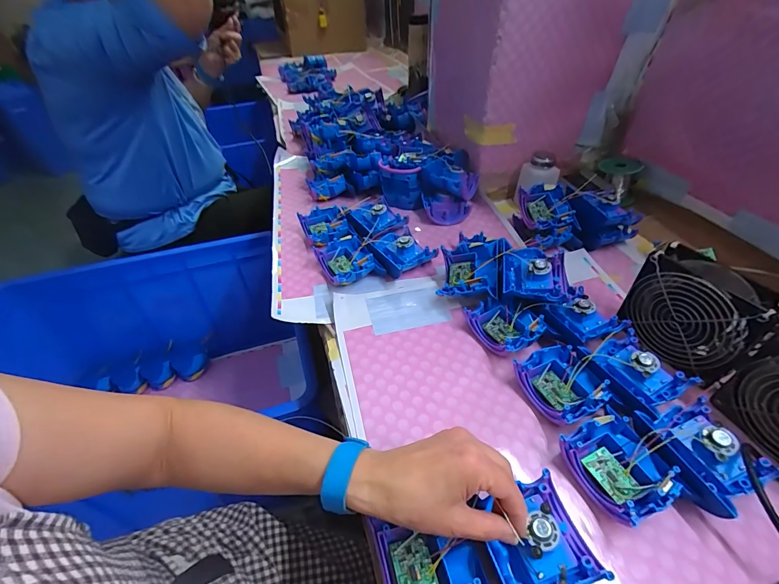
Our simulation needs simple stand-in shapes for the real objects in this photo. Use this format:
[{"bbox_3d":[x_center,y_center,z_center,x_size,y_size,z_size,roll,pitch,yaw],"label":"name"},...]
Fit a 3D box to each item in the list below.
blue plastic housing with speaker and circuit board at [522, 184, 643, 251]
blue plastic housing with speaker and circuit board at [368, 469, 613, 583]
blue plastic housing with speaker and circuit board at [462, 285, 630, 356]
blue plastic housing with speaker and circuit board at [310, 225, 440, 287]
[{"bbox_3d":[0.304,-0.123,0.595,0.172,0.069,0.085,-2,43,3],"label":"blue plastic housing with speaker and circuit board"},{"bbox_3d":[0.072,0.205,0.287,0.159,0.030,0.080,-11,43,-3],"label":"blue plastic housing with speaker and circuit board"},{"bbox_3d":[0.193,0.039,0.465,0.173,0.039,0.090,-10,43,-6],"label":"blue plastic housing with speaker and circuit board"},{"bbox_3d":[-0.021,-0.055,0.571,0.166,0.036,0.105,-20,45,-16],"label":"blue plastic housing with speaker and circuit board"}]

